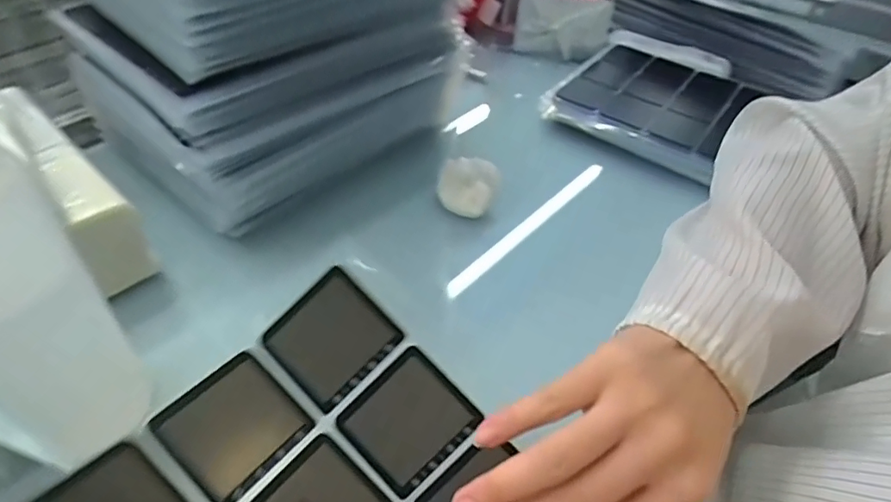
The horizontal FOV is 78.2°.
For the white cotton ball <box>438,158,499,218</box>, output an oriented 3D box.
[{"bbox_3d":[0.020,-0.057,0.483,0.052,0.040,0.032,8,45,2],"label":"white cotton ball"}]

